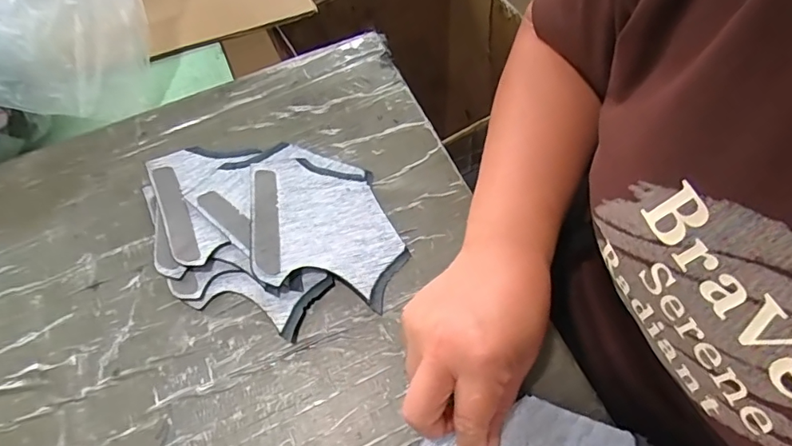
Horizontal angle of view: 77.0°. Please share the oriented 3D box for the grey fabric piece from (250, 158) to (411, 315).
[{"bbox_3d":[-0.053,0.002,0.368,0.117,0.018,0.103,4,63,5],"label":"grey fabric piece"}]

